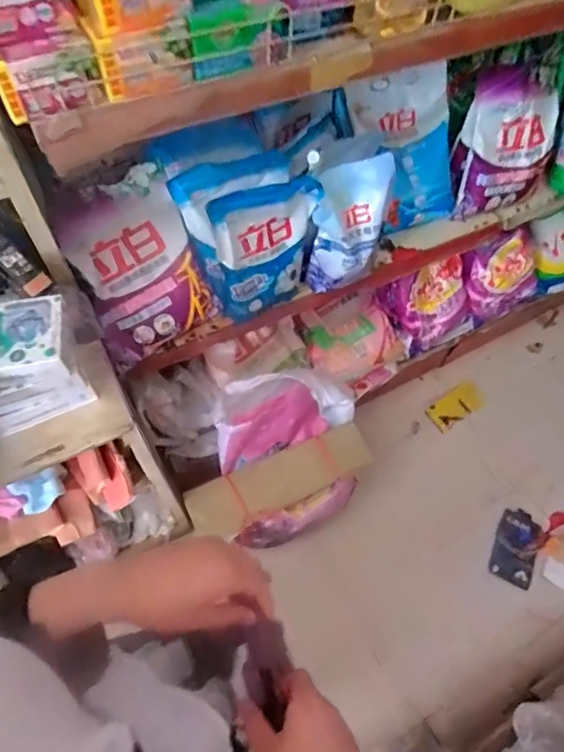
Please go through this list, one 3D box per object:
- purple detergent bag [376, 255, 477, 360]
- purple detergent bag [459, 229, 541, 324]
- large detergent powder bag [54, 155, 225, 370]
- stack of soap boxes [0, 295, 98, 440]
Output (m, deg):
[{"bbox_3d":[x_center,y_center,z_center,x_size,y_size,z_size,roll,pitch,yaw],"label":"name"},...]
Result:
[{"bbox_3d":[0.401,-0.183,1.402,0.244,0.238,0.070,-17,18,-8],"label":"purple detergent bag"},{"bbox_3d":[0.607,-0.274,1.403,0.210,0.228,0.048,-26,27,-3],"label":"purple detergent bag"},{"bbox_3d":[-0.263,-0.194,0.915,0.218,0.067,0.306,-29,107,-13],"label":"large detergent powder bag"},{"bbox_3d":[-0.379,-0.016,0.728,0.168,0.128,0.140,-17,62,-13],"label":"stack of soap boxes"}]

